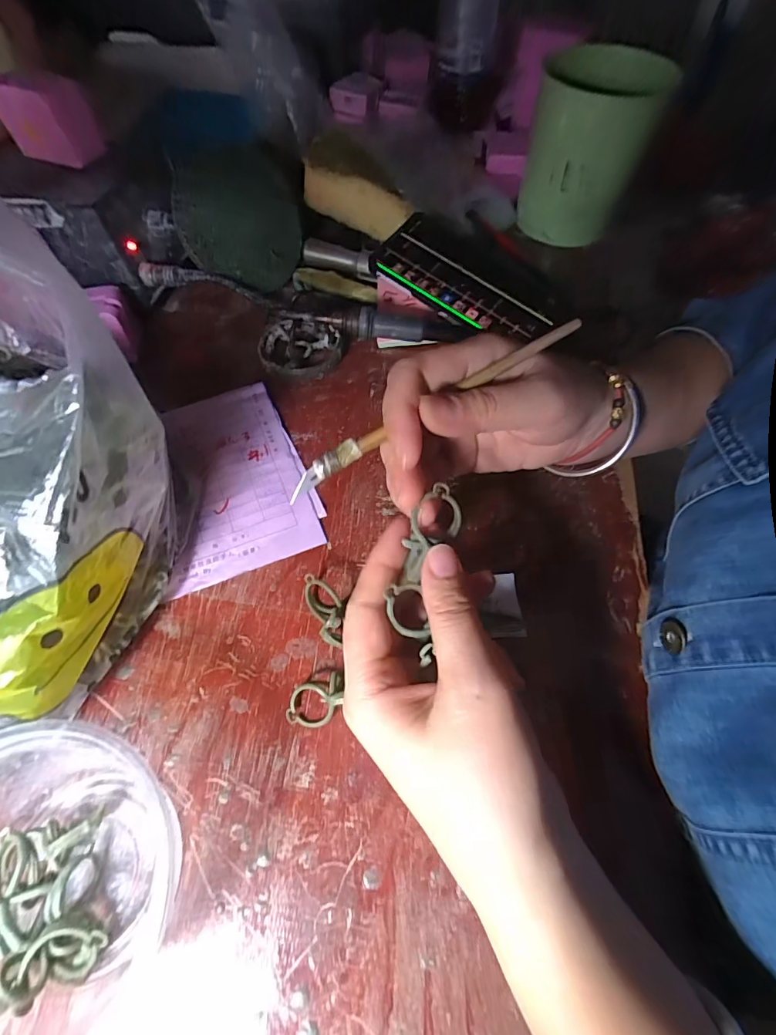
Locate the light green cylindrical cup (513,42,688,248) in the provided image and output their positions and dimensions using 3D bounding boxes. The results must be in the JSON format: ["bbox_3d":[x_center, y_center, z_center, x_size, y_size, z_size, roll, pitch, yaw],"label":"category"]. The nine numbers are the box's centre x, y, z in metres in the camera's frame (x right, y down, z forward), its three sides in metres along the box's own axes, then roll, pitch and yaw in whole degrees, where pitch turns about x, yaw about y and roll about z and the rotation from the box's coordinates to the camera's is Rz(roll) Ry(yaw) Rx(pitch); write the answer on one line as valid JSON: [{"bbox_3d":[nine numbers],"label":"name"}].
[{"bbox_3d":[0.189,-0.362,0.421,0.103,0.127,0.110,11,61,5],"label":"light green cylindrical cup"}]

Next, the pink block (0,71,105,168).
[{"bbox_3d":[-0.256,-0.301,0.323,0.062,0.049,0.034,25,63,12],"label":"pink block"}]

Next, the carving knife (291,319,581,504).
[{"bbox_3d":[0.021,-0.052,0.201,0.154,0.007,0.008,-30,65,-1],"label":"carving knife"}]

